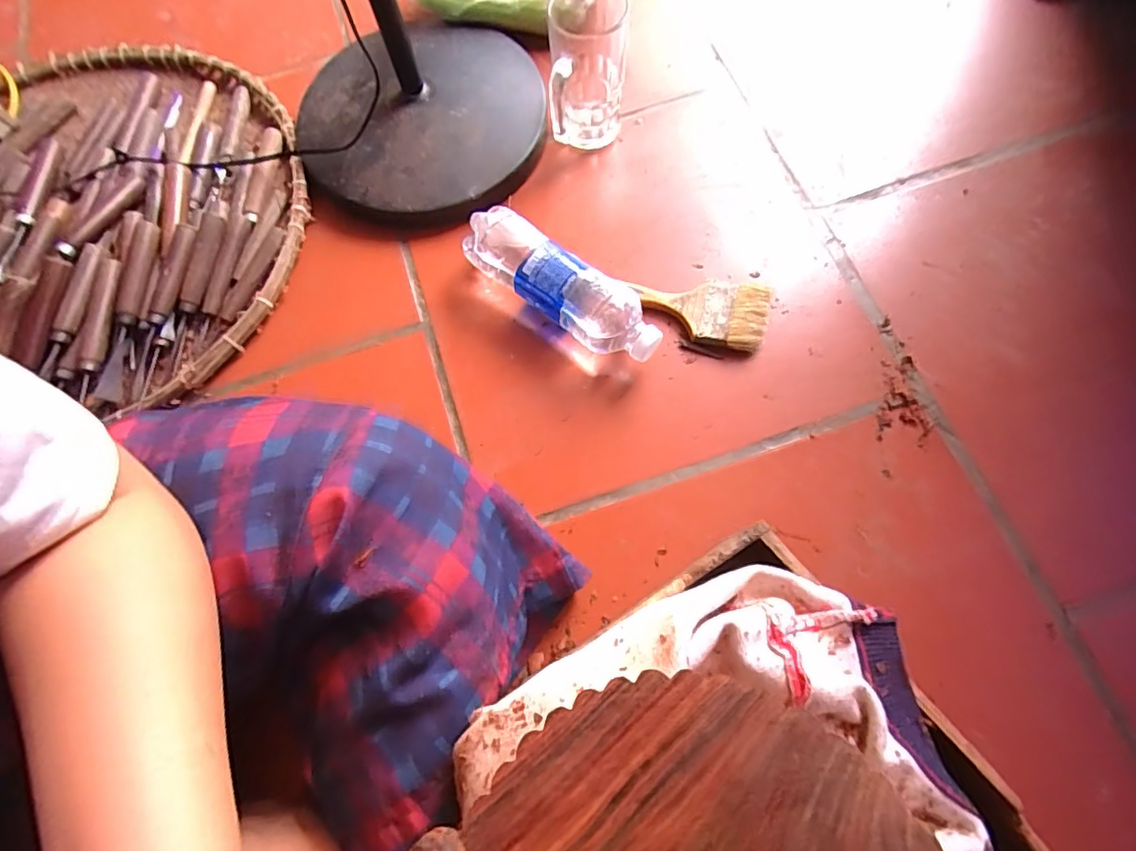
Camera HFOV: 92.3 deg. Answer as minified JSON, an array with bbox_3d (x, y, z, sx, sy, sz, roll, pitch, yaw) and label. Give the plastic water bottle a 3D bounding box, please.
[{"bbox_3d":[-0.005,-0.125,0.511,0.204,0.063,0.052,36,75,14],"label":"plastic water bottle"}]

